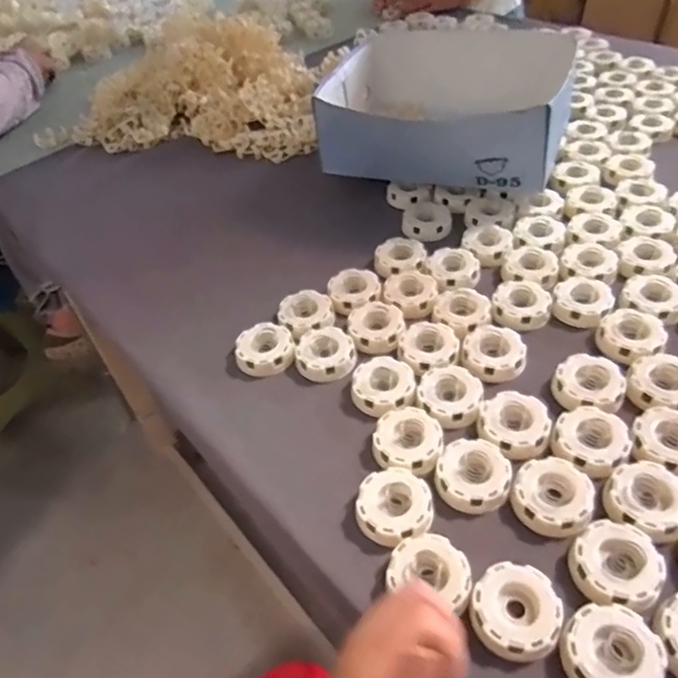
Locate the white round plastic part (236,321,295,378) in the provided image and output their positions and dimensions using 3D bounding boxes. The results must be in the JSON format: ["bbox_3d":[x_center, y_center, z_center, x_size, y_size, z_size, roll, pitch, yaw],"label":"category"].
[{"bbox_3d":[-0.084,0.010,0.660,0.065,0.025,0.062,-3,45,4],"label":"white round plastic part"}]

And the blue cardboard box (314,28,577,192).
[{"bbox_3d":[0.161,-0.348,0.870,0.331,0.147,0.276,14,49,19],"label":"blue cardboard box"}]

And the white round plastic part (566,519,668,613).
[{"bbox_3d":[0.218,0.175,0.457,0.065,0.022,0.067,-3,45,4],"label":"white round plastic part"}]

